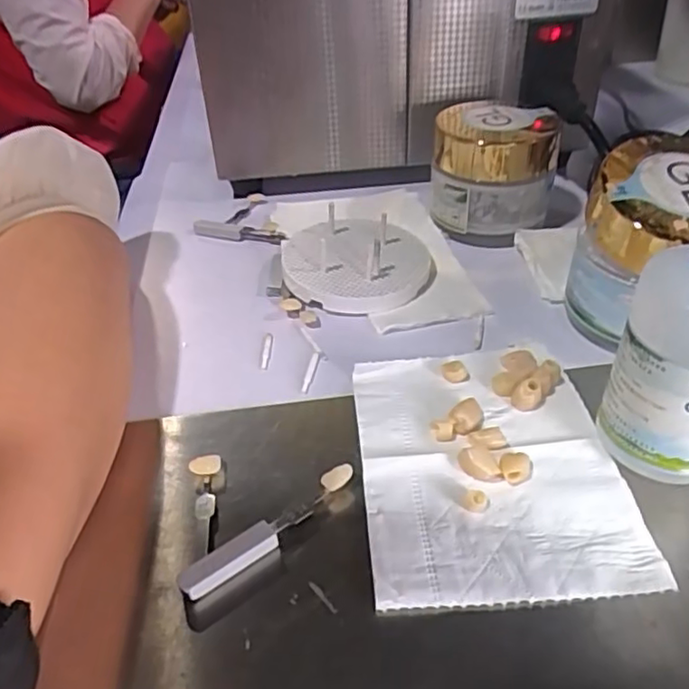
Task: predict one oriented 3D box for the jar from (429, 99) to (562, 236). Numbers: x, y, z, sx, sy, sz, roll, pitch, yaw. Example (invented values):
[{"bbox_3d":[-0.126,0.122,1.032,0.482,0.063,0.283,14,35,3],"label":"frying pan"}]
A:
[{"bbox_3d":[0.085,-0.099,0.363,0.069,0.062,0.060,8,39,15],"label":"jar"}]

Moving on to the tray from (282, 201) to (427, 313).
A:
[{"bbox_3d":[0.006,-0.047,0.335,0.076,0.025,0.075,-3,38,2],"label":"tray"}]

